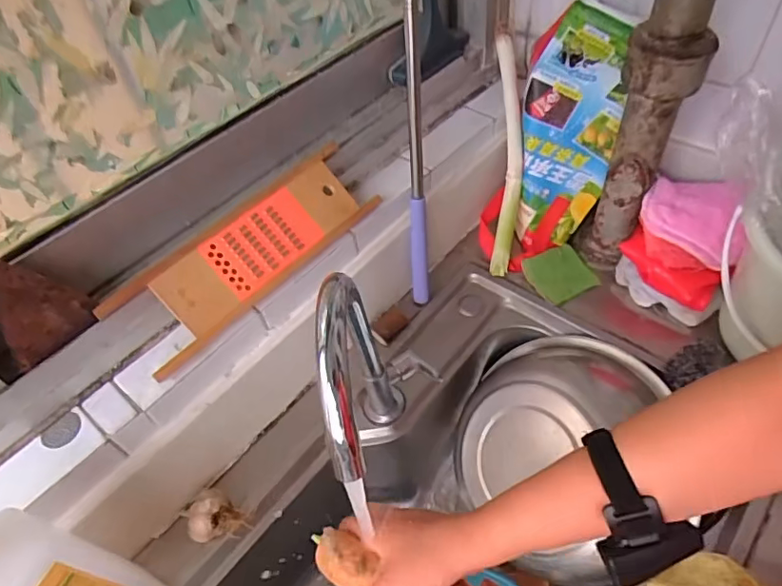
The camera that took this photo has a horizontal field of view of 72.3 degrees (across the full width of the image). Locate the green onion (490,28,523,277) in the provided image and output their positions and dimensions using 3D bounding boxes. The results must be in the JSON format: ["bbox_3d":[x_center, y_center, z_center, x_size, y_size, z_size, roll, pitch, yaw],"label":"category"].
[{"bbox_3d":[0.171,-0.201,0.783,0.041,0.041,0.348,2,88,6],"label":"green onion"}]

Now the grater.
[{"bbox_3d":[-0.149,-0.046,0.584,0.300,0.013,0.091,-42,99,-25],"label":"grater"}]

